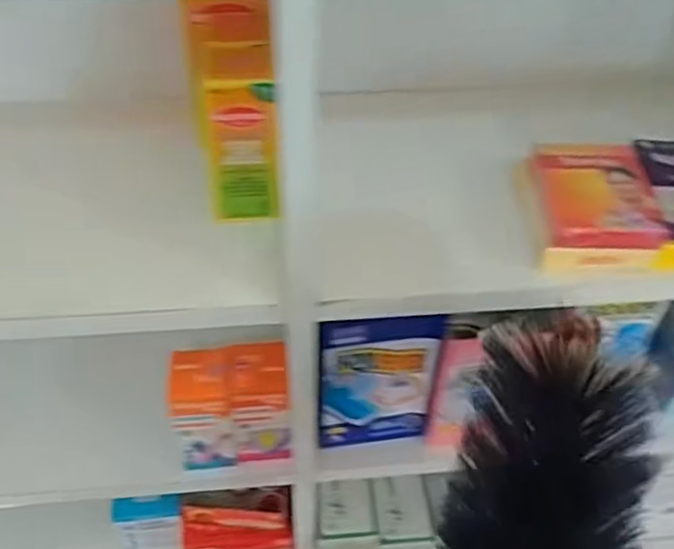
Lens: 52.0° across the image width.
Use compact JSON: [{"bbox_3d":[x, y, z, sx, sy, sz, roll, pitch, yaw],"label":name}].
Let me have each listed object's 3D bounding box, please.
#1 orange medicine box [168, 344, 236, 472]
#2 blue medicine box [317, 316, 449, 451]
[{"bbox_3d":[-0.109,0.112,0.569,0.046,0.103,0.050,-6,46,-8],"label":"orange medicine box"},{"bbox_3d":[0.032,0.090,0.557,0.098,0.158,0.020,-8,46,-10],"label":"blue medicine box"}]

